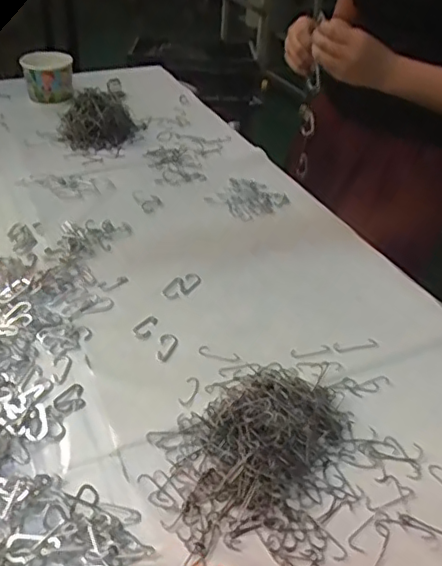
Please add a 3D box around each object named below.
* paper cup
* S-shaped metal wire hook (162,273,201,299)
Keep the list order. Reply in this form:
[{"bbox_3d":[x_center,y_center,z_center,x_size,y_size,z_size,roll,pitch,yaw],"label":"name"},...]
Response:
[{"bbox_3d":[-0.309,-0.371,1.034,0.087,0.076,0.090,-10,39,-15],"label":"paper cup"},{"bbox_3d":[-0.044,0.002,0.644,0.027,0.004,0.048,31,46,31],"label":"S-shaped metal wire hook"}]

